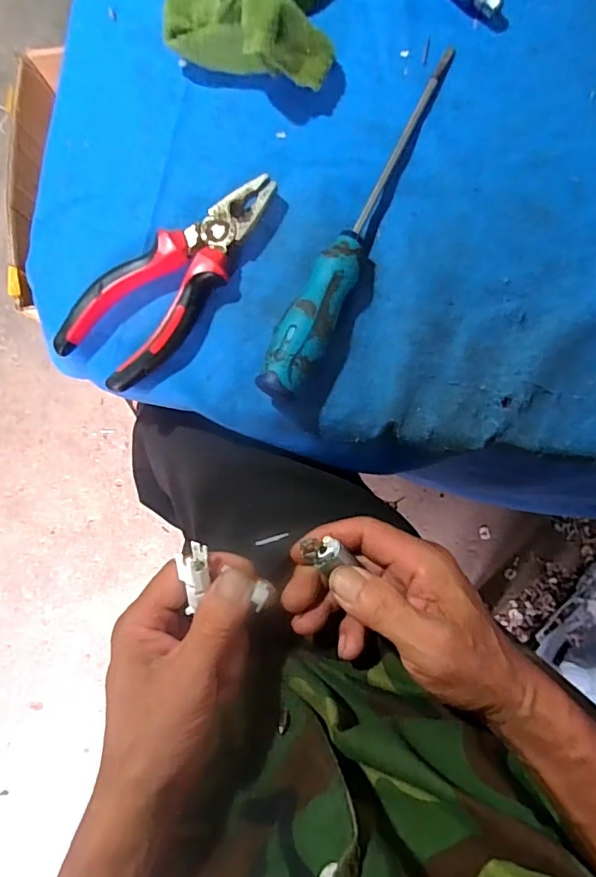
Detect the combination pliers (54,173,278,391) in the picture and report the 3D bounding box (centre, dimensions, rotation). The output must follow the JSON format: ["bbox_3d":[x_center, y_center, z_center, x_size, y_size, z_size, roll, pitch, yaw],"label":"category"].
[{"bbox_3d":[-0.072,-0.095,0.323,0.160,0.021,0.057,-39,85,-1],"label":"combination pliers"}]

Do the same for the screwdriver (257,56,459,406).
[{"bbox_3d":[0.039,-0.133,0.313,0.027,0.033,0.241,25,87,4],"label":"screwdriver"}]

